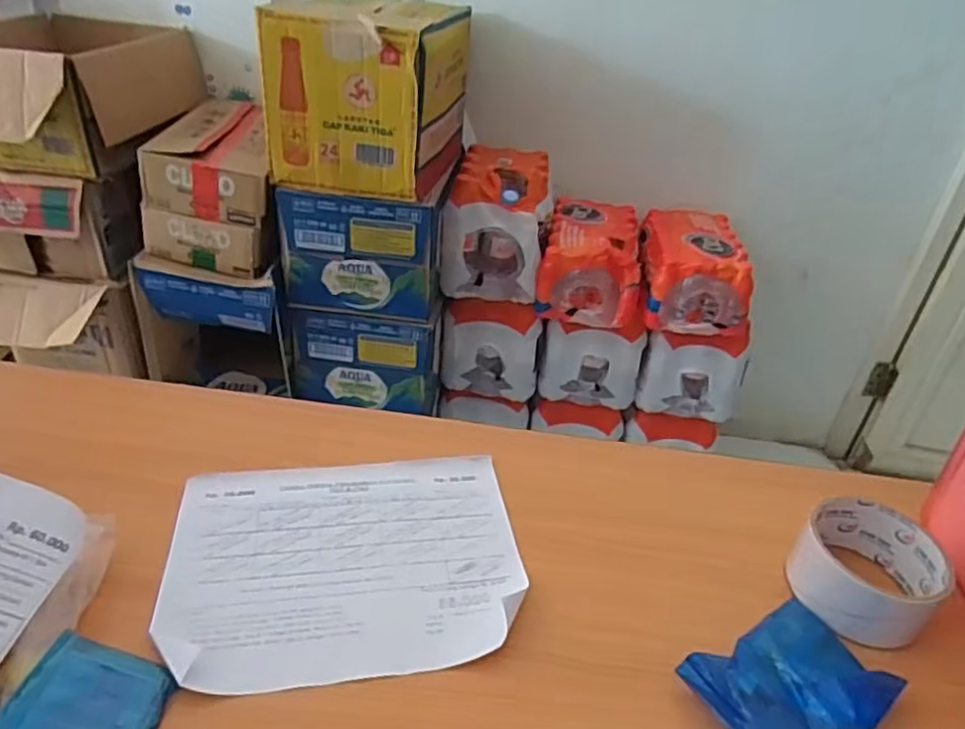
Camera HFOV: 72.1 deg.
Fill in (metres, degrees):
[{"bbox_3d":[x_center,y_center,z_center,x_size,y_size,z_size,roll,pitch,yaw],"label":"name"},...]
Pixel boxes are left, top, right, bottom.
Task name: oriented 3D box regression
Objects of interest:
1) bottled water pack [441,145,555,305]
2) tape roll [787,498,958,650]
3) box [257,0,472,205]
[{"bbox_3d":[0.038,-0.287,1.348,0.189,0.236,0.230,11,33,6],"label":"bottled water pack"},{"bbox_3d":[0.243,0.128,0.418,0.085,0.040,0.080,5,33,-3],"label":"tape roll"},{"bbox_3d":[-0.193,-0.502,1.219,0.271,0.272,0.366,11,33,6],"label":"box"}]

